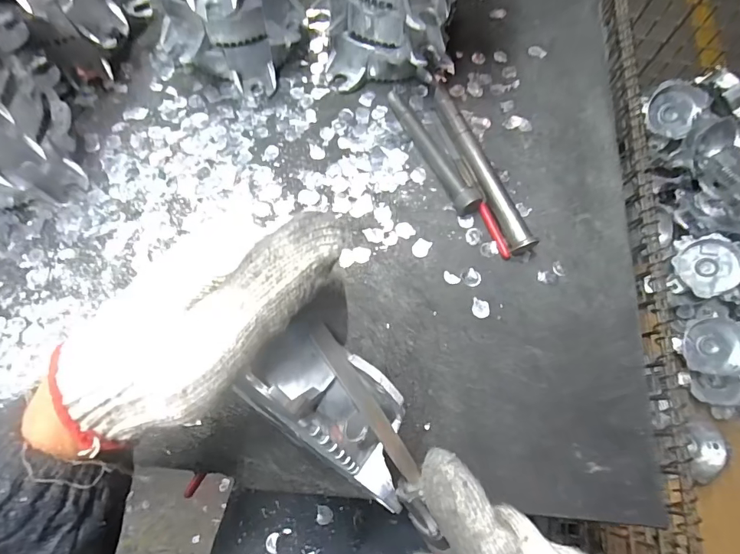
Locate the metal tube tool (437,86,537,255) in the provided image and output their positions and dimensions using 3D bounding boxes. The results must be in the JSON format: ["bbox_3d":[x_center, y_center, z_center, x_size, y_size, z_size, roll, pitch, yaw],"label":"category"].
[{"bbox_3d":[0.102,-0.104,0.401,0.019,0.021,0.182,-18,71,-9],"label":"metal tube tool"}]

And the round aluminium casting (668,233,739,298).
[{"bbox_3d":[0.771,-0.031,0.962,0.149,0.045,0.140,1,70,-2],"label":"round aluminium casting"}]

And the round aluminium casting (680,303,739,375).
[{"bbox_3d":[0.752,0.144,0.947,0.118,0.058,0.153,-17,71,-8],"label":"round aluminium casting"}]

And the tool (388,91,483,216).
[{"bbox_3d":[0.060,-0.122,0.406,0.023,0.018,0.143,-25,72,-11],"label":"tool"}]

